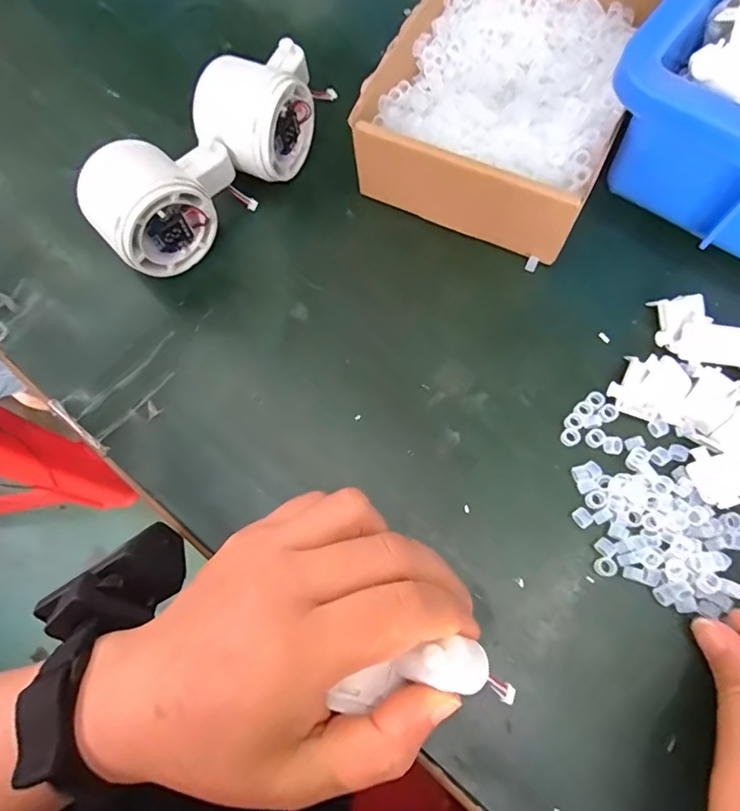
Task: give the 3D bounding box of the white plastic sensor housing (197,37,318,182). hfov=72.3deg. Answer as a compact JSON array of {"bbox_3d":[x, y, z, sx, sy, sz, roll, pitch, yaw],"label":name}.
[{"bbox_3d":[-0.064,-0.180,0.305,0.049,0.071,0.087,26,75,10],"label":"white plastic sensor housing"}]

